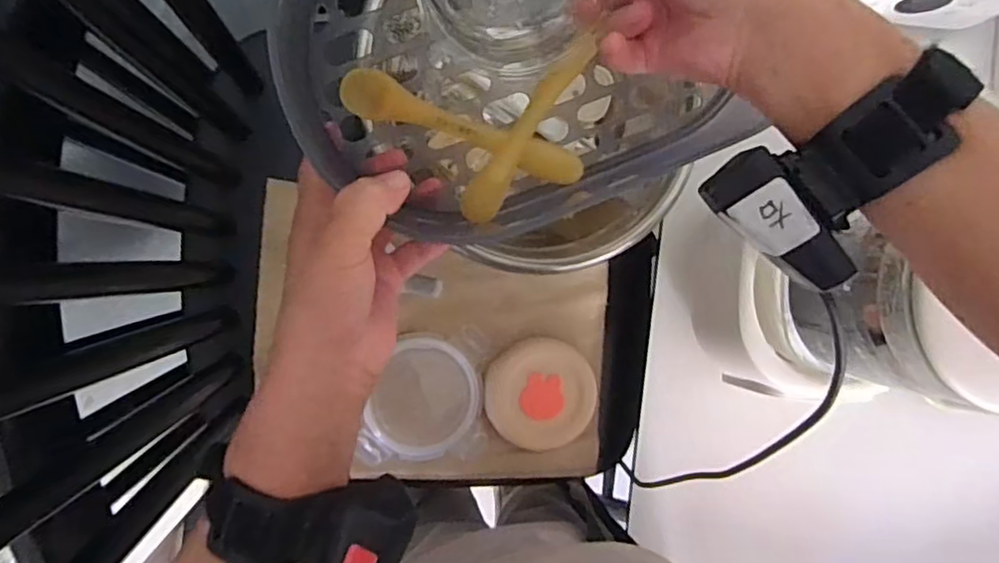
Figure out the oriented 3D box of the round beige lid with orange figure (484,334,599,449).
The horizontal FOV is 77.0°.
[{"bbox_3d":[0.038,0.102,0.568,0.097,0.015,0.093,-5,92,-9],"label":"round beige lid with orange figure"}]

